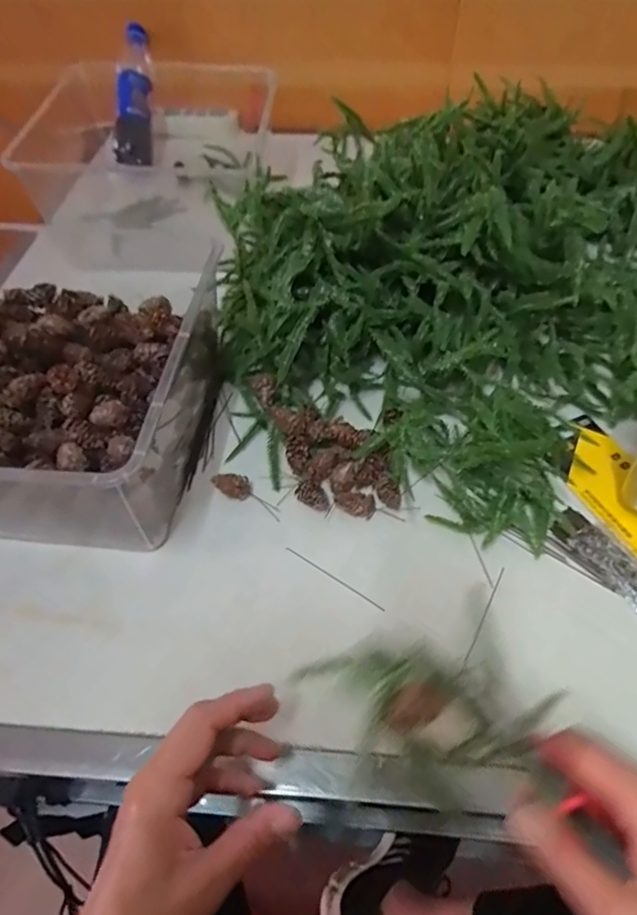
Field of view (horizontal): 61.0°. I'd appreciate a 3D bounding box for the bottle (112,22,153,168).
[{"bbox_3d":[-0.306,-0.597,0.900,0.057,0.053,0.242,1,83,2],"label":"bottle"}]

